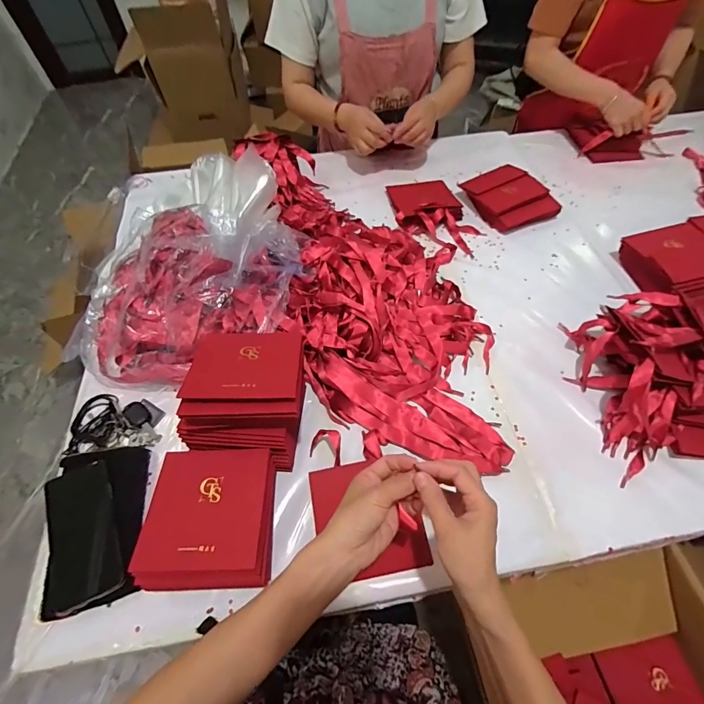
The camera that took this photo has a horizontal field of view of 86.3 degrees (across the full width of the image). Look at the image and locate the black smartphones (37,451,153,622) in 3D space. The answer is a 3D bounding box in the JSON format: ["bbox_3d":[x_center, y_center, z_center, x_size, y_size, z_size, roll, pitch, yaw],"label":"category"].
[{"bbox_3d":[-0.345,0.229,0.501,0.122,0.029,0.193,-12,56,-4],"label":"black smartphones"}]

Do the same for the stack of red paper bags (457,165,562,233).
[{"bbox_3d":[0.350,-0.353,0.848,0.162,0.060,0.173,-21,57,-9],"label":"stack of red paper bags"}]

